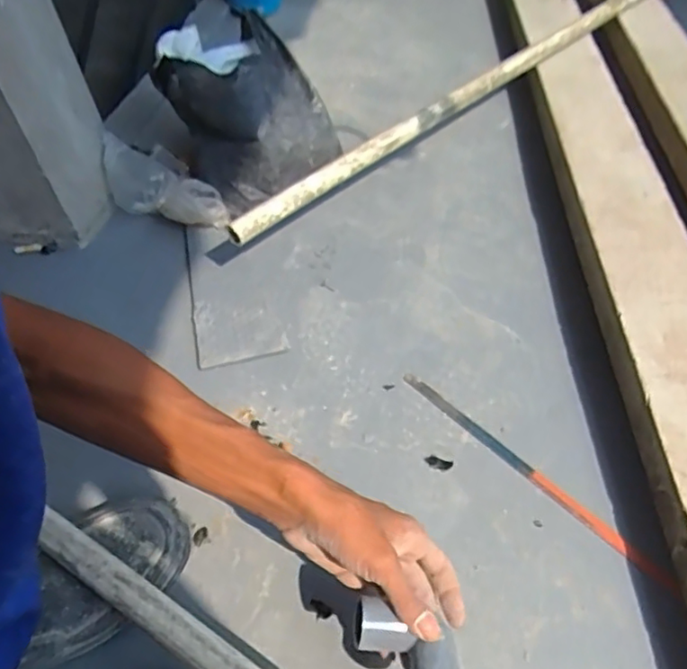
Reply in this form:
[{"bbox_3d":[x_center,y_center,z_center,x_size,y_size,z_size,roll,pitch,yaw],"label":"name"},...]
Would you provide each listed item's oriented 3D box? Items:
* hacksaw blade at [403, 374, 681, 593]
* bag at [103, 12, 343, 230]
[{"bbox_3d":[0.168,0.123,0.554,0.015,0.006,0.290,-36,57,-23],"label":"hacksaw blade"},{"bbox_3d":[-0.174,-0.271,0.797,0.291,0.169,0.229,-21,52,-13],"label":"bag"}]

